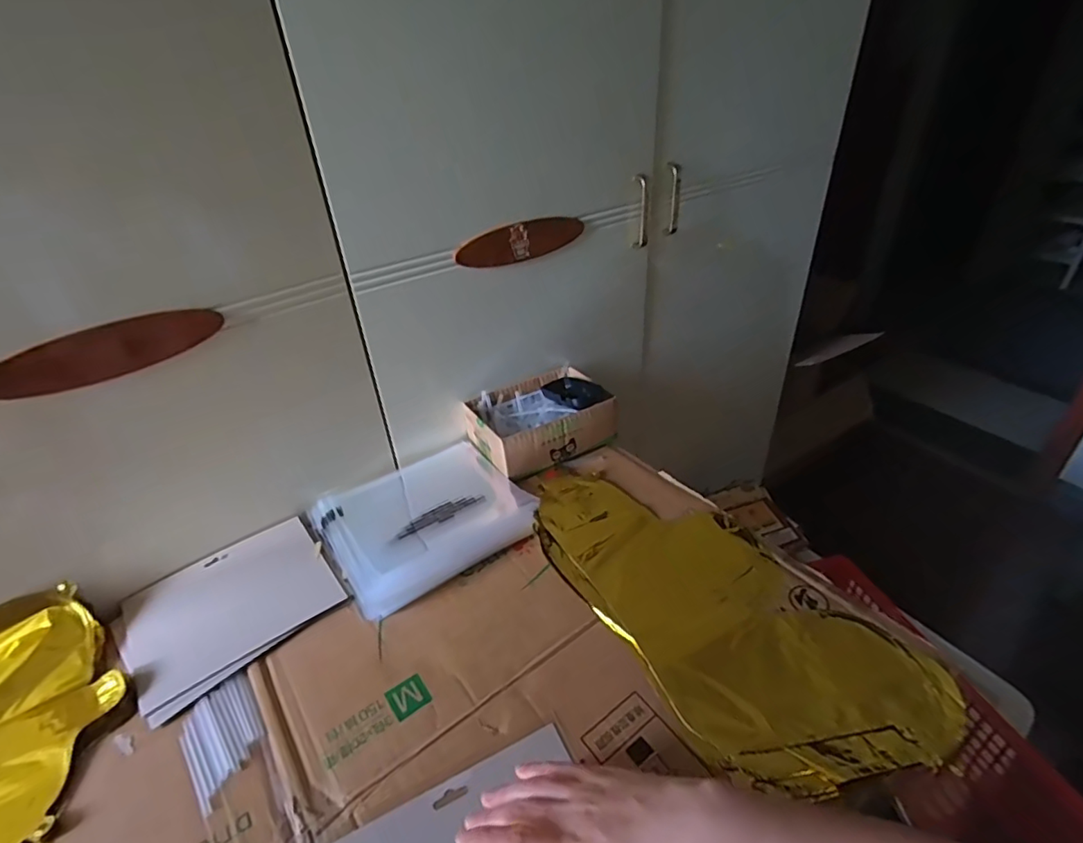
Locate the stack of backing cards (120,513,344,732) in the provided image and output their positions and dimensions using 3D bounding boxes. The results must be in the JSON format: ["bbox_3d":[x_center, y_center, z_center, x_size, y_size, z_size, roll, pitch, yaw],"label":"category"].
[{"bbox_3d":[-0.325,0.193,0.585,0.192,0.017,0.167,-29,44,-31],"label":"stack of backing cards"}]

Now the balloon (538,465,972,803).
[{"bbox_3d":[0.161,0.183,0.573,0.211,0.015,0.433,-26,40,-28],"label":"balloon"}]

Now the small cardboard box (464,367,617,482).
[{"bbox_3d":[-0.003,-0.007,0.780,0.185,0.071,0.144,-20,38,-21],"label":"small cardboard box"}]

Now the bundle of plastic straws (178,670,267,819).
[{"bbox_3d":[-0.275,0.270,0.476,0.060,0.004,0.100,-28,41,-30],"label":"bundle of plastic straws"}]

